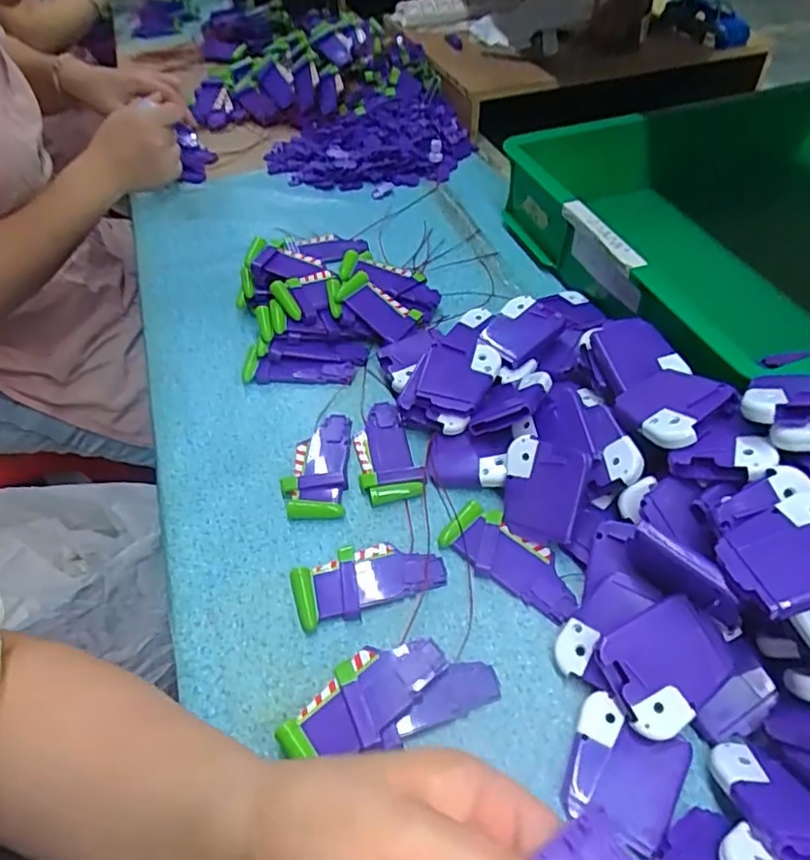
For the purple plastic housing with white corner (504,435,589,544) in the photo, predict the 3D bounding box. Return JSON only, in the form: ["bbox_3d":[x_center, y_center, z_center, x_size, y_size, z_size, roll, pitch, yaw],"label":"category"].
[{"bbox_3d":[0.085,0.038,0.384,0.050,0.011,0.060,15,93,35],"label":"purple plastic housing with white corner"}]

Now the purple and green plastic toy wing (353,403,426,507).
[{"bbox_3d":[-0.014,0.015,0.440,0.041,0.014,0.085,-10,49,-4],"label":"purple and green plastic toy wing"}]

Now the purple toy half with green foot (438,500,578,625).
[{"bbox_3d":[0.066,0.079,0.378,0.089,0.011,0.039,32,58,28],"label":"purple toy half with green foot"}]

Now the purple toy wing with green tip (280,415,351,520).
[{"bbox_3d":[-0.062,0.024,0.436,0.042,0.008,0.089,-3,49,2],"label":"purple toy wing with green tip"}]

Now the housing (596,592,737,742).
[{"bbox_3d":[0.131,0.118,0.307,0.061,0.009,0.051,-23,65,-11],"label":"housing"}]

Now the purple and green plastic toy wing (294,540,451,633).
[{"bbox_3d":[-0.022,0.089,0.374,0.089,0.011,0.041,-15,49,-8],"label":"purple and green plastic toy wing"}]

